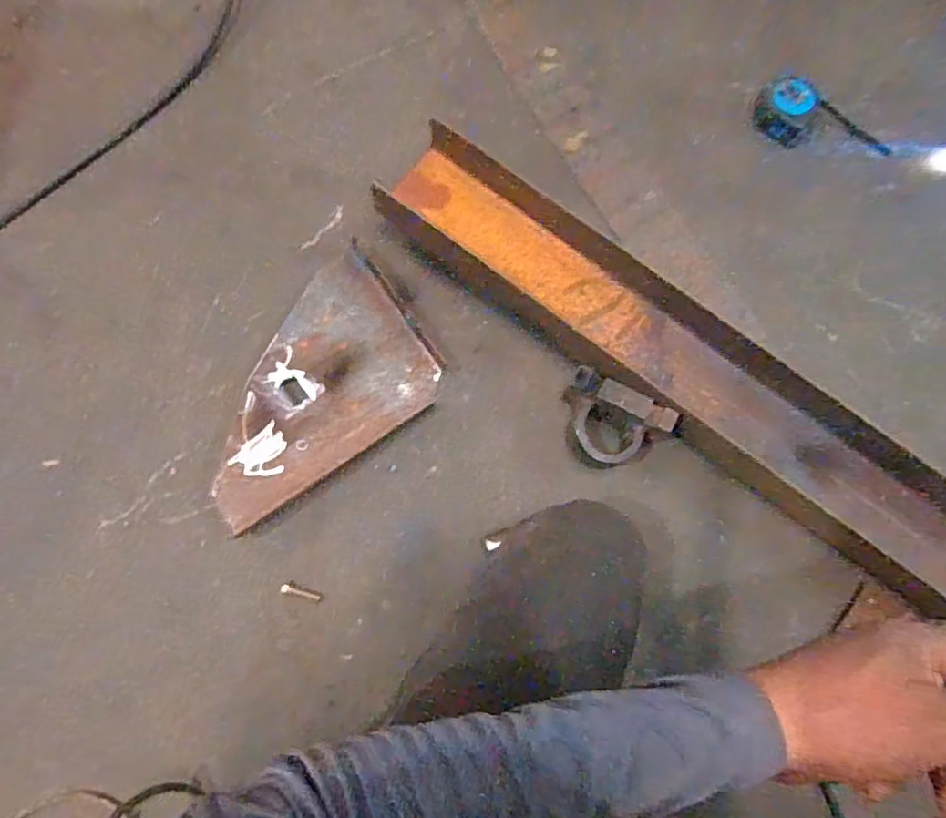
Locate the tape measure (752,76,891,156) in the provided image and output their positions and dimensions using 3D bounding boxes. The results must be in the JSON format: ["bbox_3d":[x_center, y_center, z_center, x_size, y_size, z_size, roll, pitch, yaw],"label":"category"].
[{"bbox_3d":[0.495,-0.410,0.836,0.191,0.047,0.081,16,76,2],"label":"tape measure"}]

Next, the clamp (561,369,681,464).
[{"bbox_3d":[0.165,0.017,0.701,0.138,0.090,0.087,34,77,6],"label":"clamp"}]

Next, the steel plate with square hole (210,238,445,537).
[{"bbox_3d":[-0.212,-0.031,0.743,0.314,0.025,0.227,-36,80,-10],"label":"steel plate with square hole"}]

